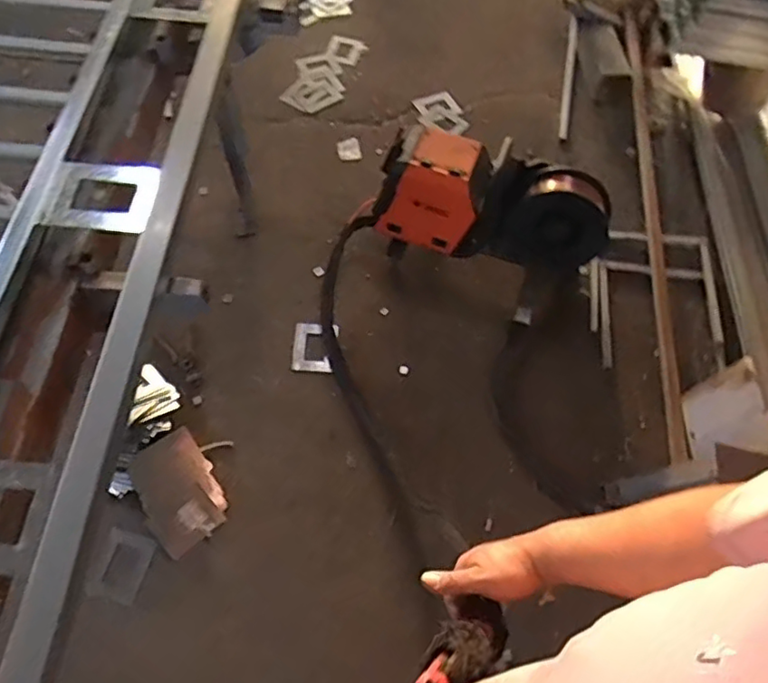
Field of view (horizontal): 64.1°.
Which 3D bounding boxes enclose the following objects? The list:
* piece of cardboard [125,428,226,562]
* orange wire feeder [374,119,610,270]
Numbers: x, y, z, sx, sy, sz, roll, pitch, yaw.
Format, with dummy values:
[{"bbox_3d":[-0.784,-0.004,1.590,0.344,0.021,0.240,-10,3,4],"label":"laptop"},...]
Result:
[{"bbox_3d":[-0.499,0.362,1.487,0.183,0.015,0.259,-33,81,-15],"label":"piece of cardboard"},{"bbox_3d":[0.293,-0.369,1.695,0.630,0.324,0.264,21,61,8],"label":"orange wire feeder"}]

